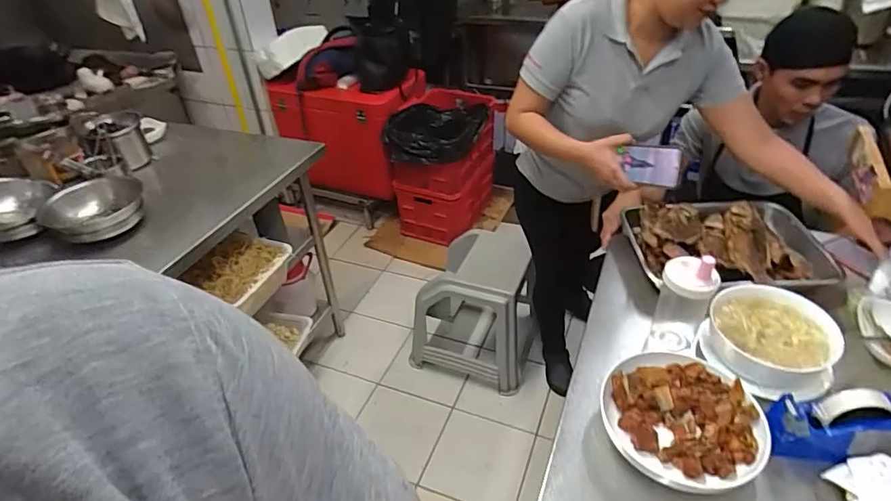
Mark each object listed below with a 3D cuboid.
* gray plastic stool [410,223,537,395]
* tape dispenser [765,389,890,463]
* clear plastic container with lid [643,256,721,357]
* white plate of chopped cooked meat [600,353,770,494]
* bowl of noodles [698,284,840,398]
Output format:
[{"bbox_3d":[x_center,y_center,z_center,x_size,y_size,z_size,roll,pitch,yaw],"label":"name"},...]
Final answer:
[{"bbox_3d":[0.118,0.188,1.897,0.403,0.464,0.410,10,40,17],"label":"gray plastic stool"},{"bbox_3d":[0.546,0.243,0.709,0.149,0.105,0.068,-3,38,2],"label":"tape dispenser"},{"bbox_3d":[0.409,0.088,0.863,0.082,0.209,0.085,20,43,27],"label":"clear plastic container with lid"},{"bbox_3d":[0.353,0.249,0.749,0.196,0.049,0.214,-3,38,2],"label":"white plate of chopped cooked meat"},{"bbox_3d":[0.540,0.149,0.843,0.186,0.074,0.188,25,46,32],"label":"bowl of noodles"}]

